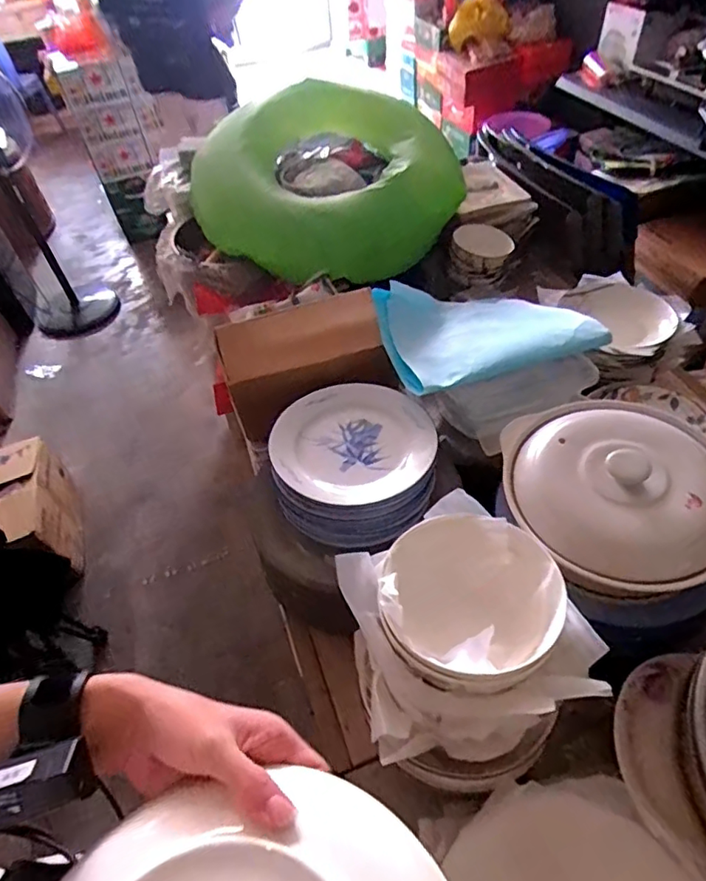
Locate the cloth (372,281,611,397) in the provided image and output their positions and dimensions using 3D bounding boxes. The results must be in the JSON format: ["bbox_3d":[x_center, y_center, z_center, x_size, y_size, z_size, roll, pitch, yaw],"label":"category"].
[{"bbox_3d":[0.170,-0.161,0.747,0.274,0.079,0.196,-20,50,-11],"label":"cloth"}]

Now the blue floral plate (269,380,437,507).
[{"bbox_3d":[-0.001,-0.003,0.656,0.184,0.033,0.189,-3,49,4],"label":"blue floral plate"}]

